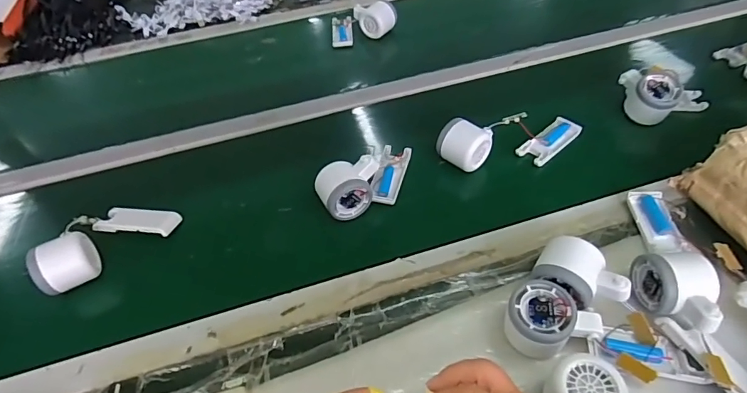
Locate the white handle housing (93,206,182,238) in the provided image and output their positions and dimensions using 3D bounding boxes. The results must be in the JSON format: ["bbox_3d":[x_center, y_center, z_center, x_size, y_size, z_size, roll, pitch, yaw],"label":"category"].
[{"bbox_3d":[-0.303,0.031,0.567,0.102,0.009,0.043,3,48,8],"label":"white handle housing"}]

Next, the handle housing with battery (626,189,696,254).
[{"bbox_3d":[0.326,0.029,0.507,0.041,0.016,0.087,-2,47,3],"label":"handle housing with battery"}]

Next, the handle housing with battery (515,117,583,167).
[{"bbox_3d":[0.251,-0.080,0.624,0.102,0.010,0.041,-35,54,-25],"label":"handle housing with battery"}]

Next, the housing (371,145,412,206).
[{"bbox_3d":[0.022,-0.031,0.594,0.038,0.025,0.103,10,49,14],"label":"housing"}]

